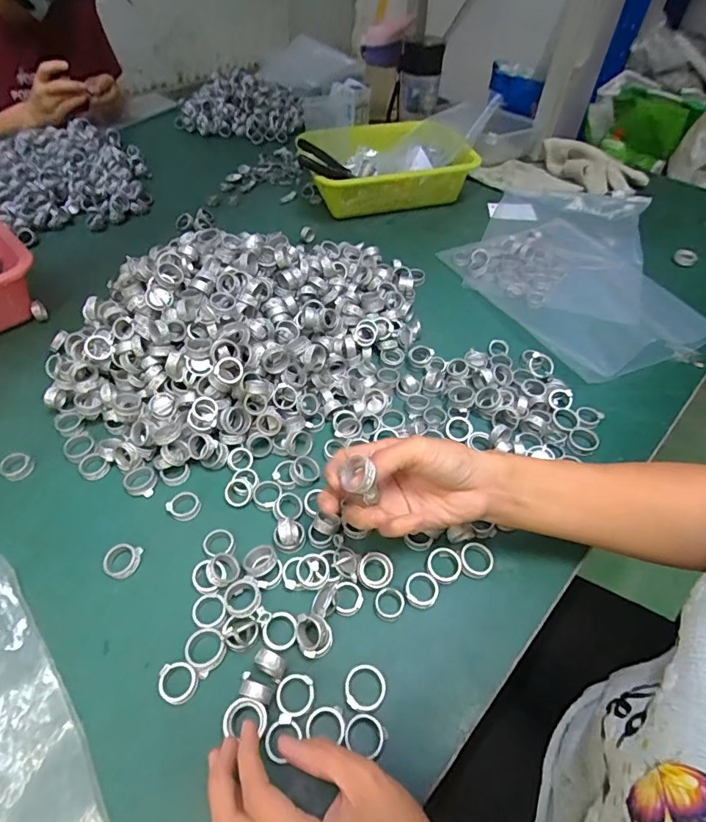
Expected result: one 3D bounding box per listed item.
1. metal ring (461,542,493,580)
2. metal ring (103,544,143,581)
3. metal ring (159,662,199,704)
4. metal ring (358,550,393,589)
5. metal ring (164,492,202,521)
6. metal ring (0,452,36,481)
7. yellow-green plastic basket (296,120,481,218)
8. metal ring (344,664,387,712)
[{"bbox_3d":[0.102,0.122,0.389,0.026,0.011,0.027,0,48,0],"label":"metal ring"},{"bbox_3d":[-0.189,0.122,0.387,0.025,0.009,0.027,0,48,0],"label":"metal ring"},{"bbox_3d":[-0.122,0.189,0.329,0.026,0.009,0.024,0,48,0],"label":"metal ring"},{"bbox_3d":[0.018,0.127,0.377,0.027,0.006,0.027,0,48,0],"label":"metal ring"},{"bbox_3d":[-0.150,0.084,0.422,0.025,0.008,0.026,0,48,0],"label":"metal ring"},{"bbox_3d":[-0.317,0.051,0.445,0.025,0.010,0.026,0,48,0],"label":"metal ring"},{"bbox_3d":[0.048,-0.403,0.781,0.268,0.072,0.178,-14,53,-14],"label":"yellow-green plastic basket"},{"bbox_3d":[0.009,0.191,0.327,0.028,0.004,0.029,0,48,0],"label":"metal ring"}]

